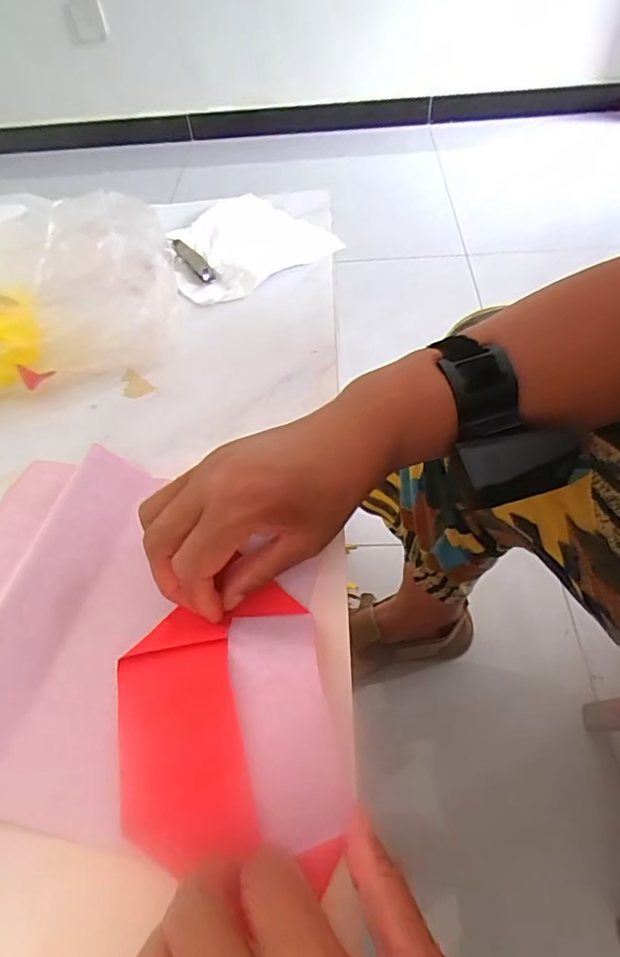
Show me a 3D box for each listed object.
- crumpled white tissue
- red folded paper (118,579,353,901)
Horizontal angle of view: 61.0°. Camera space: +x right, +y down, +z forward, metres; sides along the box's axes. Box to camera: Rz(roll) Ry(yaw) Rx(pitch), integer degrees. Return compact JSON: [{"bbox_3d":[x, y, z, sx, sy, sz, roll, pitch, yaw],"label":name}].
[{"bbox_3d":[-0.062,-0.220,0.488,0.144,0.019,0.124,-29,57,-16],"label":"crumpled white tissue"},{"bbox_3d":[-0.041,0.113,0.246,0.098,0.020,0.121,-11,54,-4],"label":"red folded paper"}]

